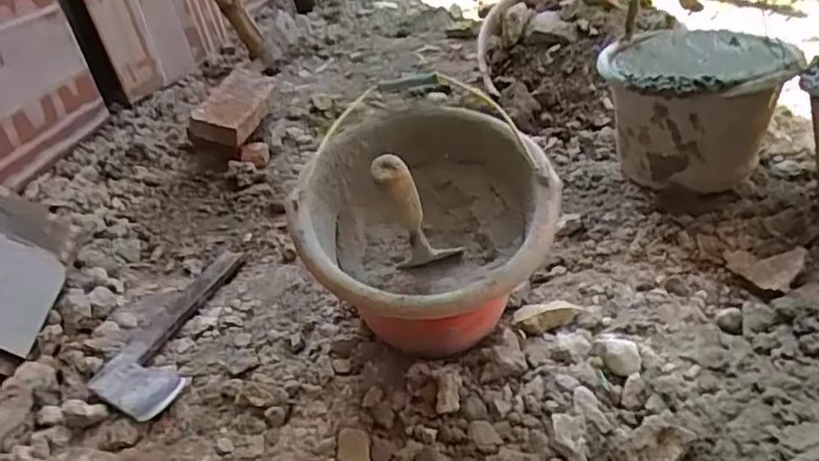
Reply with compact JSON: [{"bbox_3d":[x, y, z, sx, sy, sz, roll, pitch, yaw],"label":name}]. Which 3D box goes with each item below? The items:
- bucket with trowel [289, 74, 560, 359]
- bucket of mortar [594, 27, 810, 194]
[{"bbox_3d":[0.021,0.012,0.697,0.262,0.280,0.269,-4,34,3],"label":"bucket with trowel"},{"bbox_3d":[0.436,-0.187,0.991,0.257,0.208,0.251,-4,34,3],"label":"bucket of mortar"}]

